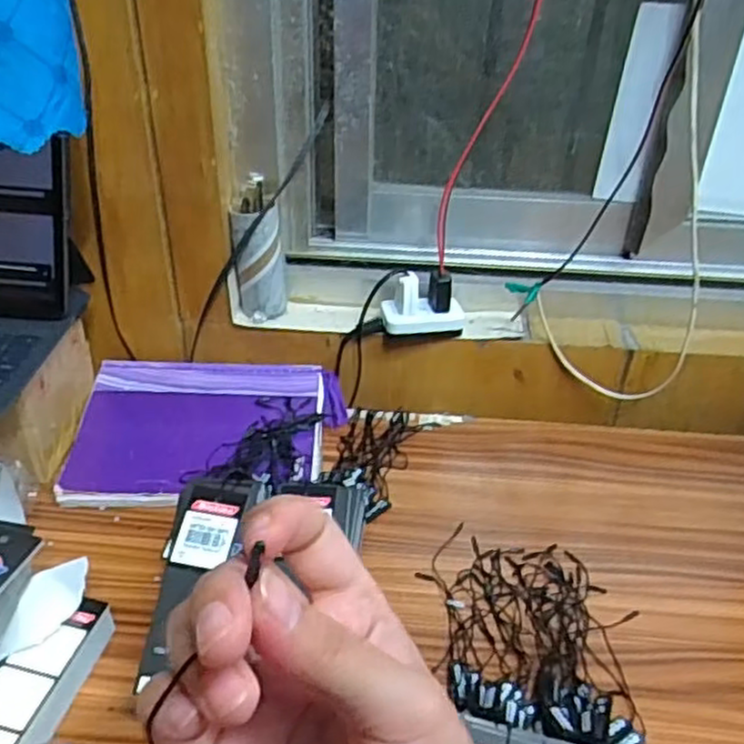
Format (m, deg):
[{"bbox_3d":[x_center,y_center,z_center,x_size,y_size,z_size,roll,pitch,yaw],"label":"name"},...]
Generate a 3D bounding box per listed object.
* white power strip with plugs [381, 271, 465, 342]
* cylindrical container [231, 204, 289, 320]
[{"bbox_3d":[0.045,-0.060,0.639,0.070,0.053,0.033,-7,37,-13],"label":"white power strip with plugs"},{"bbox_3d":[-0.098,-0.099,0.643,0.045,0.097,0.036,-4,36,-9],"label":"cylindrical container"}]

